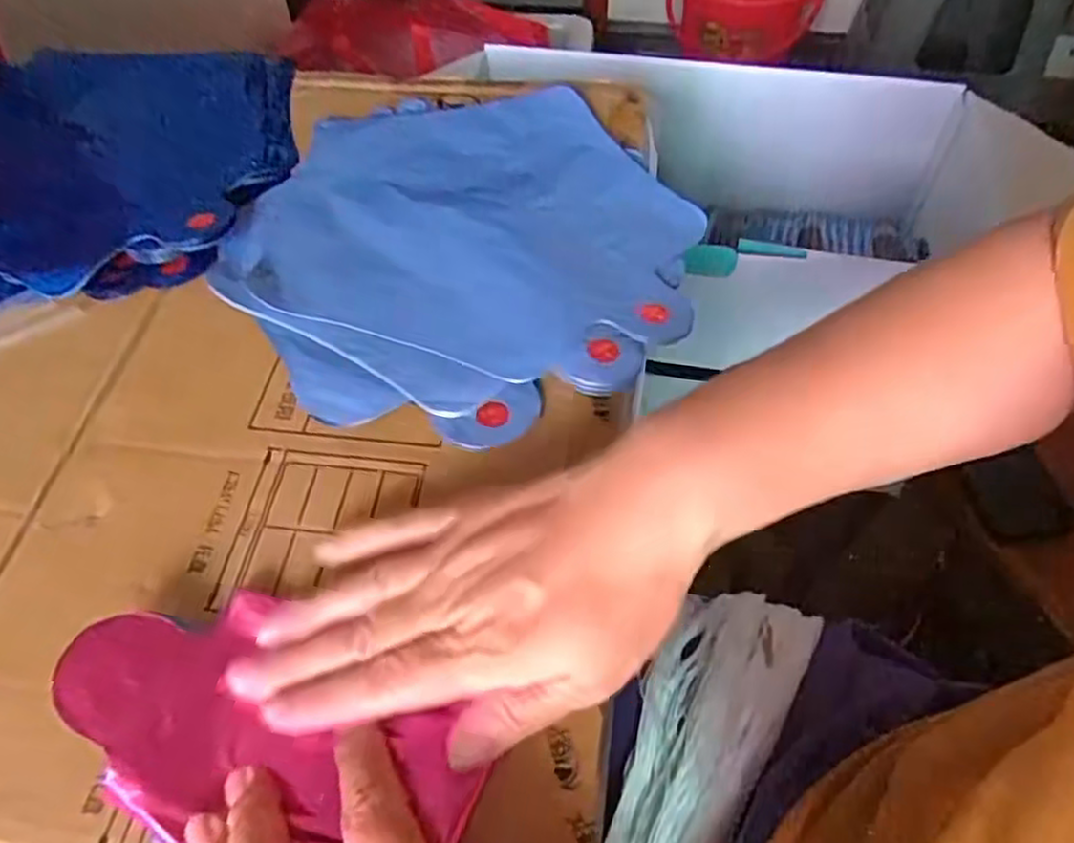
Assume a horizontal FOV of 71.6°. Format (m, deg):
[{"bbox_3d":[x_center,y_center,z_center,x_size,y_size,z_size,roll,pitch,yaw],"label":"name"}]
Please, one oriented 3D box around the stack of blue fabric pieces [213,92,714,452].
[{"bbox_3d":[-0.042,-0.103,0.402,0.230,0.011,0.253,-24,56,-14],"label":"stack of blue fabric pieces"}]

